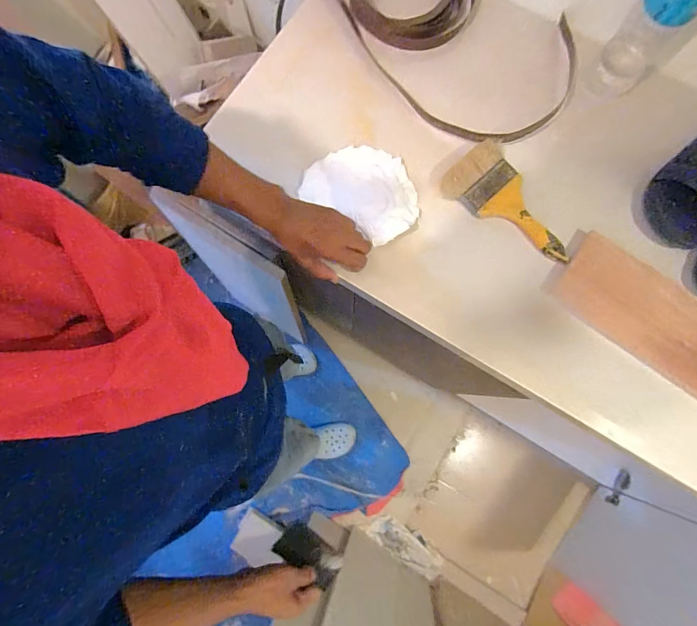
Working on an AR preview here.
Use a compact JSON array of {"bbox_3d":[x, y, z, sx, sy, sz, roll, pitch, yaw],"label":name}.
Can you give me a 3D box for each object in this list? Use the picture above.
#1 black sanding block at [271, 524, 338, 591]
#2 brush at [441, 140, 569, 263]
[{"bbox_3d":[-0.065,0.407,0.610,0.115,0.013,0.066,20,35,29],"label":"black sanding block"},{"bbox_3d":[0.260,-0.170,0.568,0.218,0.015,0.106,42,82,8],"label":"brush"}]

